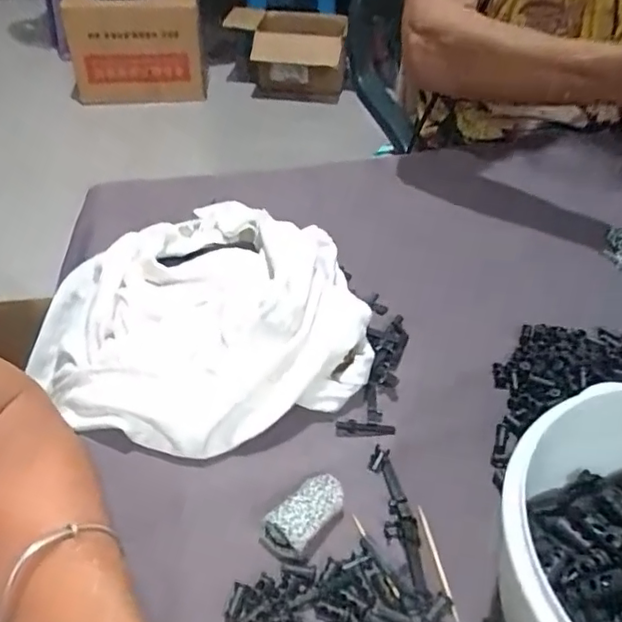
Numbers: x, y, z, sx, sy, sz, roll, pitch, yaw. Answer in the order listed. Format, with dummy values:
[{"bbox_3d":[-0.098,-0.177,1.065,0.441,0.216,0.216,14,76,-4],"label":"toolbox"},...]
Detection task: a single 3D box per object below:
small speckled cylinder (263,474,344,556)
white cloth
[{"bbox_3d":[-0.002,0.105,0.308,0.025,0.014,0.047,31,50,29],"label":"small speckled cylinder"},{"bbox_3d":[-0.084,-0.008,0.409,0.216,0.053,0.229,-20,46,-22],"label":"white cloth"}]

